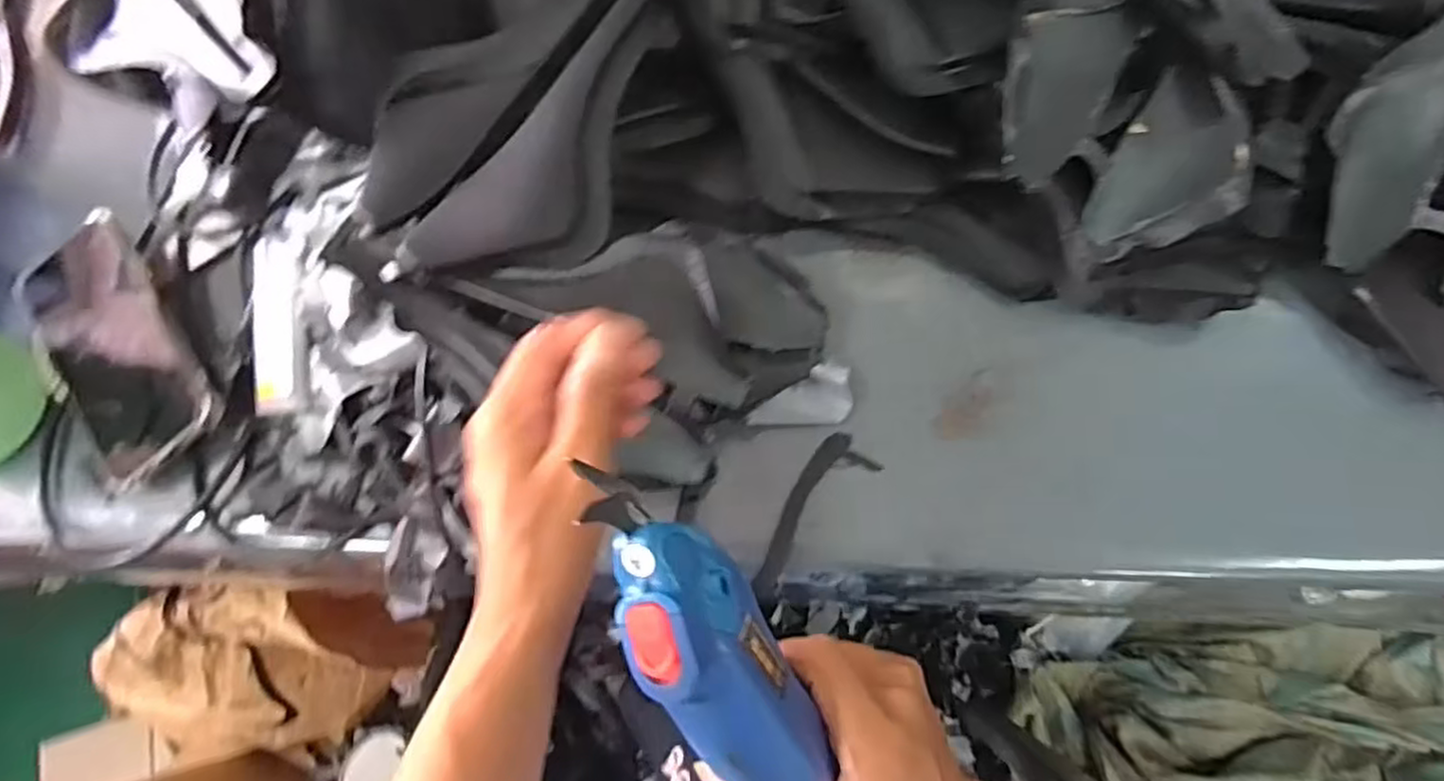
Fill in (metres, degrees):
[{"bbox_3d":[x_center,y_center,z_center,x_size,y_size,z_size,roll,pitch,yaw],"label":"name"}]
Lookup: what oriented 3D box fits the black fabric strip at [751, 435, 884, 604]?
[{"bbox_3d":[0.045,0.068,0.410,0.033,0.009,0.099,41,79,12],"label":"black fabric strip"}]

